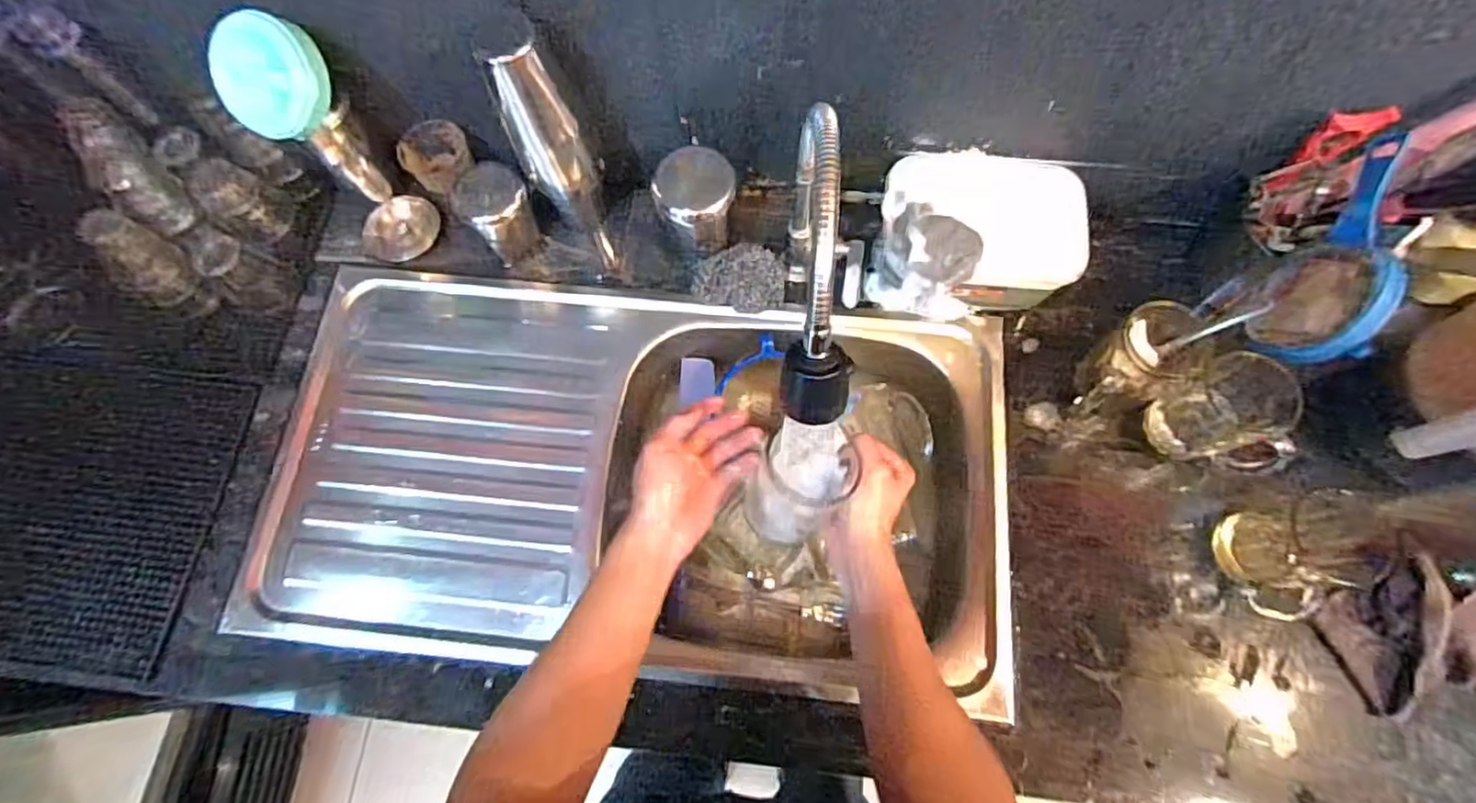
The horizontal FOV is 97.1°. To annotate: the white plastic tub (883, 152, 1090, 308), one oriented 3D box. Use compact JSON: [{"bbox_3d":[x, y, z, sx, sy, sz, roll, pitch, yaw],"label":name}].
[{"bbox_3d":[0.252,-0.181,0.697,0.197,0.090,0.137,6,72,4],"label":"white plastic tub"}]

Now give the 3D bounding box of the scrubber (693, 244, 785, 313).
[{"bbox_3d":[0.001,-0.132,0.705,0.098,0.050,0.062,-6,71,0],"label":"scrubber"}]

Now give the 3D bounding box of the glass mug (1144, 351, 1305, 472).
[{"bbox_3d":[0.454,0.019,0.608,0.067,0.122,0.098,-20,72,-4],"label":"glass mug"}]

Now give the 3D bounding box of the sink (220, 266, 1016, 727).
[{"bbox_3d":[-0.100,0.075,0.721,0.744,0.143,0.392,6,72,4],"label":"sink"}]

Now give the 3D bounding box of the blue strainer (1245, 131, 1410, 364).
[{"bbox_3d":[0.520,-0.135,0.556,0.061,0.070,0.220,29,75,11],"label":"blue strainer"}]

